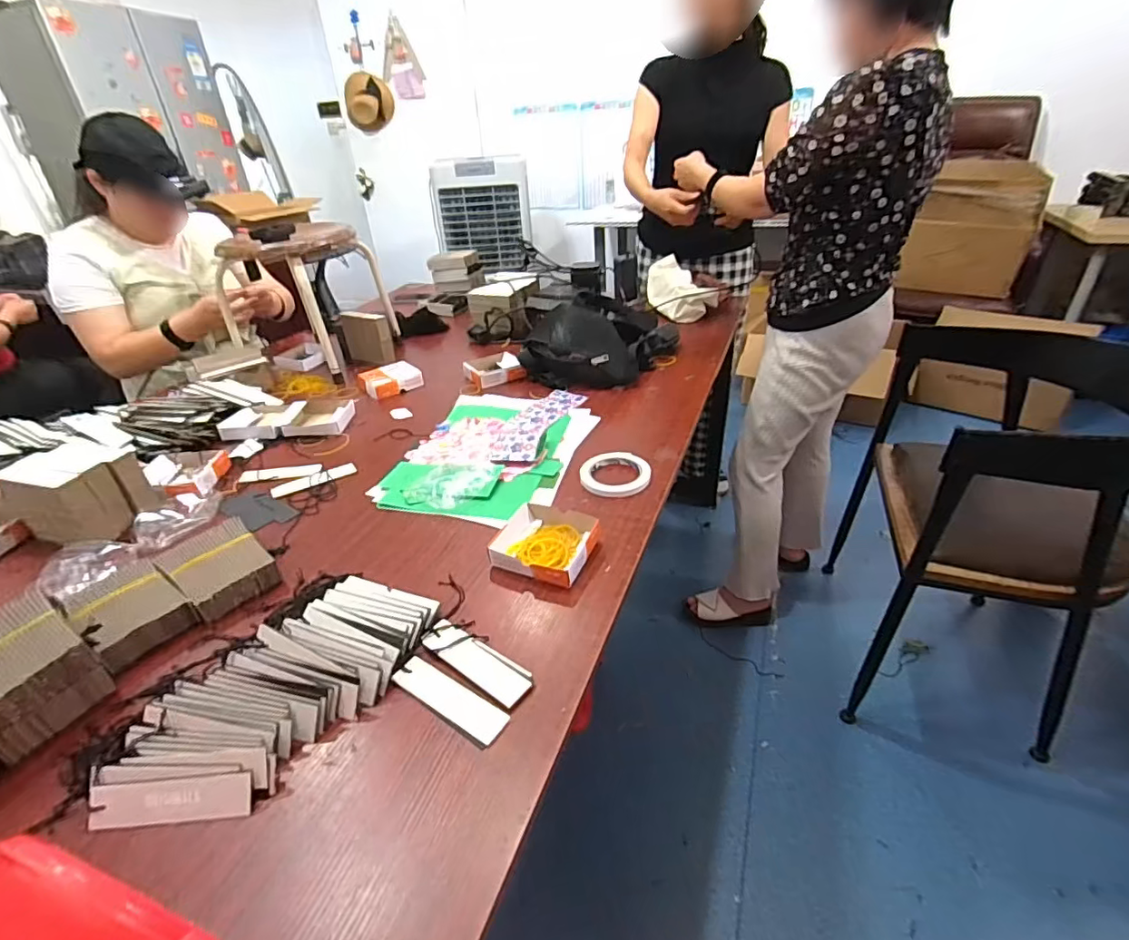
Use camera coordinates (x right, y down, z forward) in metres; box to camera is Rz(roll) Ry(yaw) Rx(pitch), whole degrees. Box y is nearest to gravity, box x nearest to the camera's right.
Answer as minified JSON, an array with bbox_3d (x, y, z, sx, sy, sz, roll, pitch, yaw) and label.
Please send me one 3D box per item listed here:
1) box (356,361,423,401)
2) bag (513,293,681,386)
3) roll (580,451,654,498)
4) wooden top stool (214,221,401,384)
[{"bbox_3d":[-0.377,-0.197,1.167,0.120,0.035,0.098,-26,39,-30],"label":"box"},{"bbox_3d":[0.089,-0.308,1.219,0.262,0.114,0.363,18,39,30],"label":"bag"},{"bbox_3d":[0.078,0.004,0.821,0.106,0.013,0.110,-3,32,2],"label":"roll"},{"bbox_3d":[-0.616,-0.410,1.263,0.326,0.287,0.276,2,32,8],"label":"wooden top stool"}]

